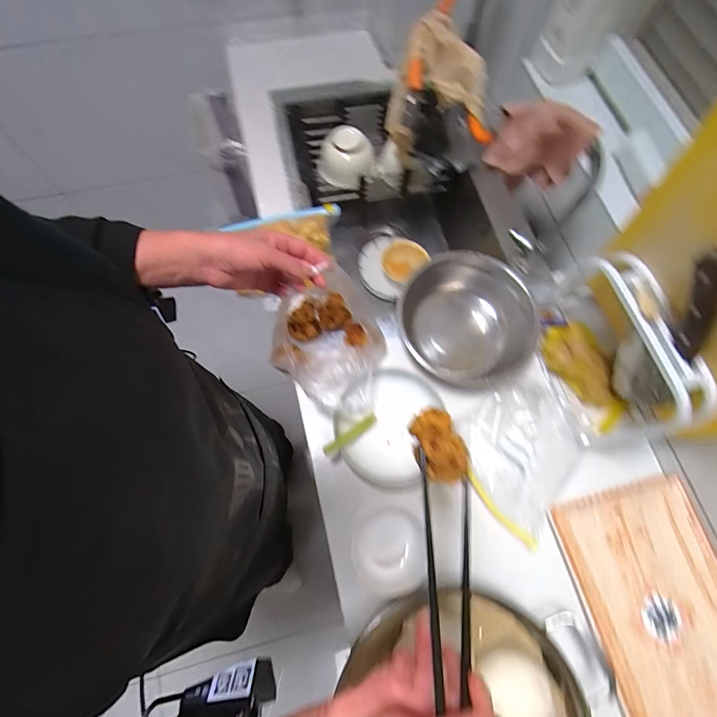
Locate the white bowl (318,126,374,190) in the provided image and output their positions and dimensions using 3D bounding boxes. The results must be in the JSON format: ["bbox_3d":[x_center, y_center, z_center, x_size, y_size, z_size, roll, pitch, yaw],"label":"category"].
[{"bbox_3d":[-0.029,-0.445,0.823,0.117,0.060,0.120,1,71,-2],"label":"white bowl"}]

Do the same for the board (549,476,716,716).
[{"bbox_3d":[0.437,0.365,0.530,0.223,0.023,0.342,-12,72,-6],"label":"board"}]

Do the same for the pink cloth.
[{"bbox_3d":[0.251,-0.304,0.551,0.129,0.126,0.057,37,74,10],"label":"pink cloth"}]

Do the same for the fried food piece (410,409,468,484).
[{"bbox_3d":[0.066,0.071,0.306,0.031,0.029,0.059,-13,72,-6],"label":"fried food piece"}]

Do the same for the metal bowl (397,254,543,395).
[{"bbox_3d":[0.182,-0.069,0.654,0.224,0.091,0.242,25,72,6],"label":"metal bowl"}]

